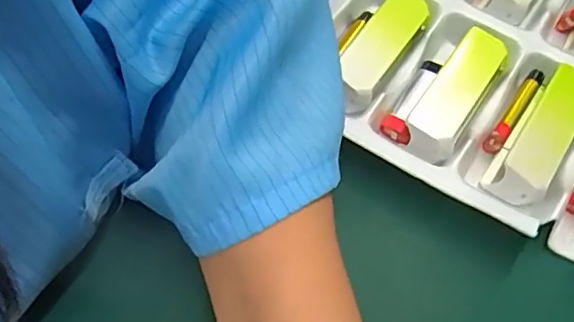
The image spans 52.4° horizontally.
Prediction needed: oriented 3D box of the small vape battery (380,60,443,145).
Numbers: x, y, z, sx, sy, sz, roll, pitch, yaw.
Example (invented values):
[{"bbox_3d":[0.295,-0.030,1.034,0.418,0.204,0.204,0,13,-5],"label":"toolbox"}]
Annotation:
[{"bbox_3d":[0.066,-0.033,0.312,0.015,0.012,0.060,24,60,10],"label":"small vape battery"}]

